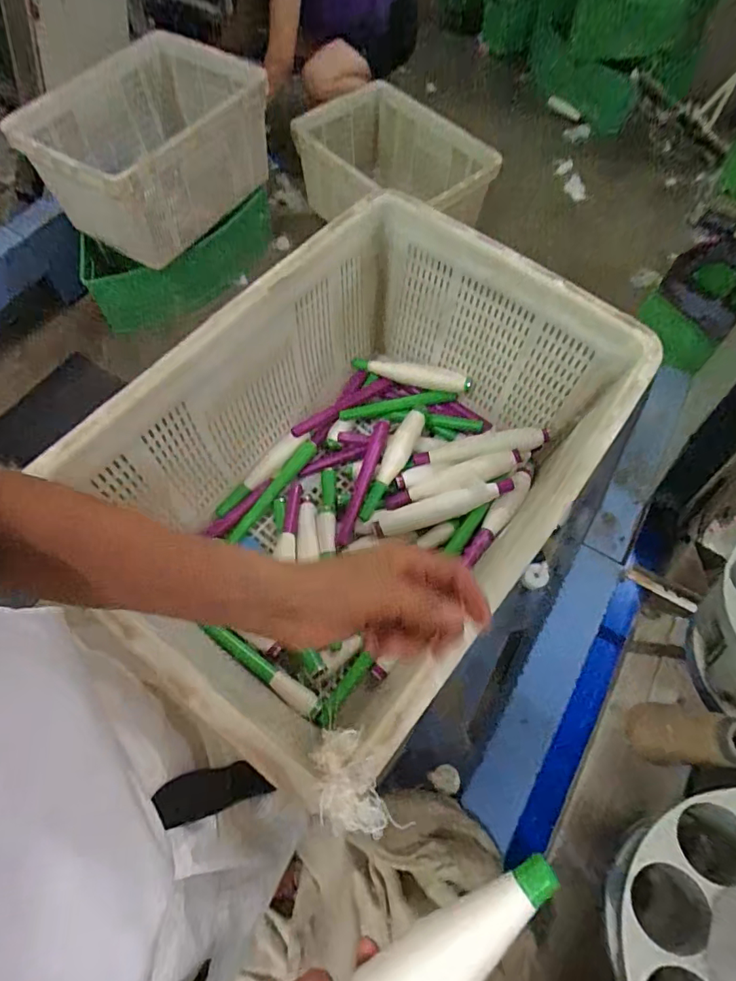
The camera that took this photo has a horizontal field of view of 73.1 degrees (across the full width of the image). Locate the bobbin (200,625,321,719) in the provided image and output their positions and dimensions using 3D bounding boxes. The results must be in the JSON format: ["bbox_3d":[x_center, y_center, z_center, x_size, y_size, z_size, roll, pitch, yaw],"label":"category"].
[{"bbox_3d":[-0.137,0.227,0.639,0.176,0.023,0.022,32,68,13],"label":"bobbin"}]

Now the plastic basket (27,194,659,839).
[{"bbox_3d":[-0.013,-0.014,0.611,0.403,0.288,0.558,35,69,14],"label":"plastic basket"}]

